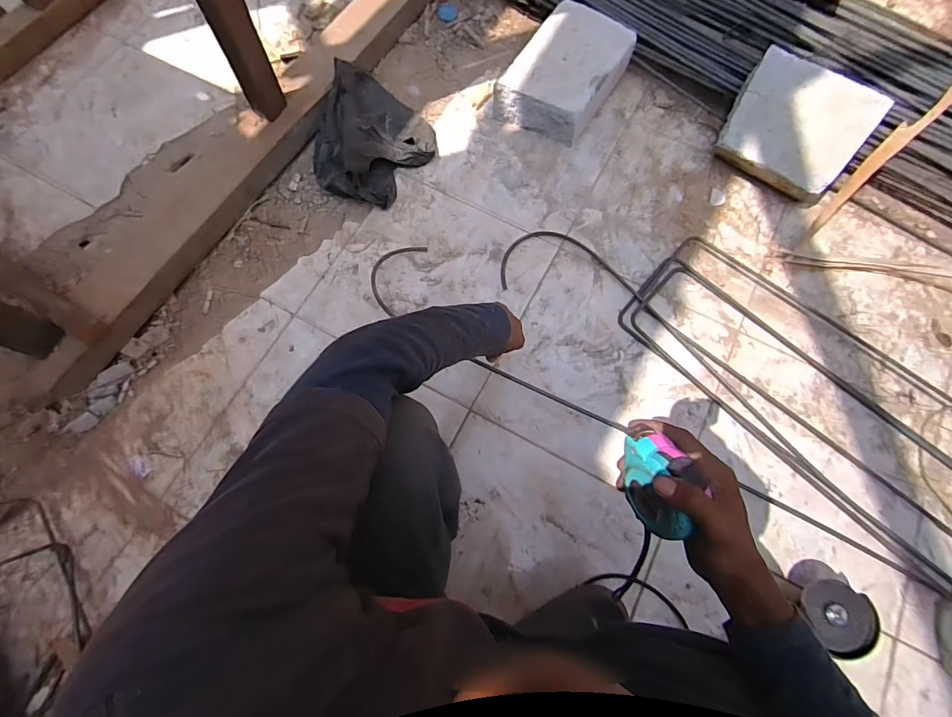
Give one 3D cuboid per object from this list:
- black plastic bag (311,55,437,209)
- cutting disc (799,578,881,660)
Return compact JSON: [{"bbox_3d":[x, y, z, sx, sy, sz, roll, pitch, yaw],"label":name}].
[{"bbox_3d":[-0.240,-0.492,0.953,0.268,0.091,0.293,33,74,9],"label":"black plastic bag"},{"bbox_3d":[0.529,0.374,0.630,0.096,0.012,0.095,-2,66,5],"label":"cutting disc"}]

